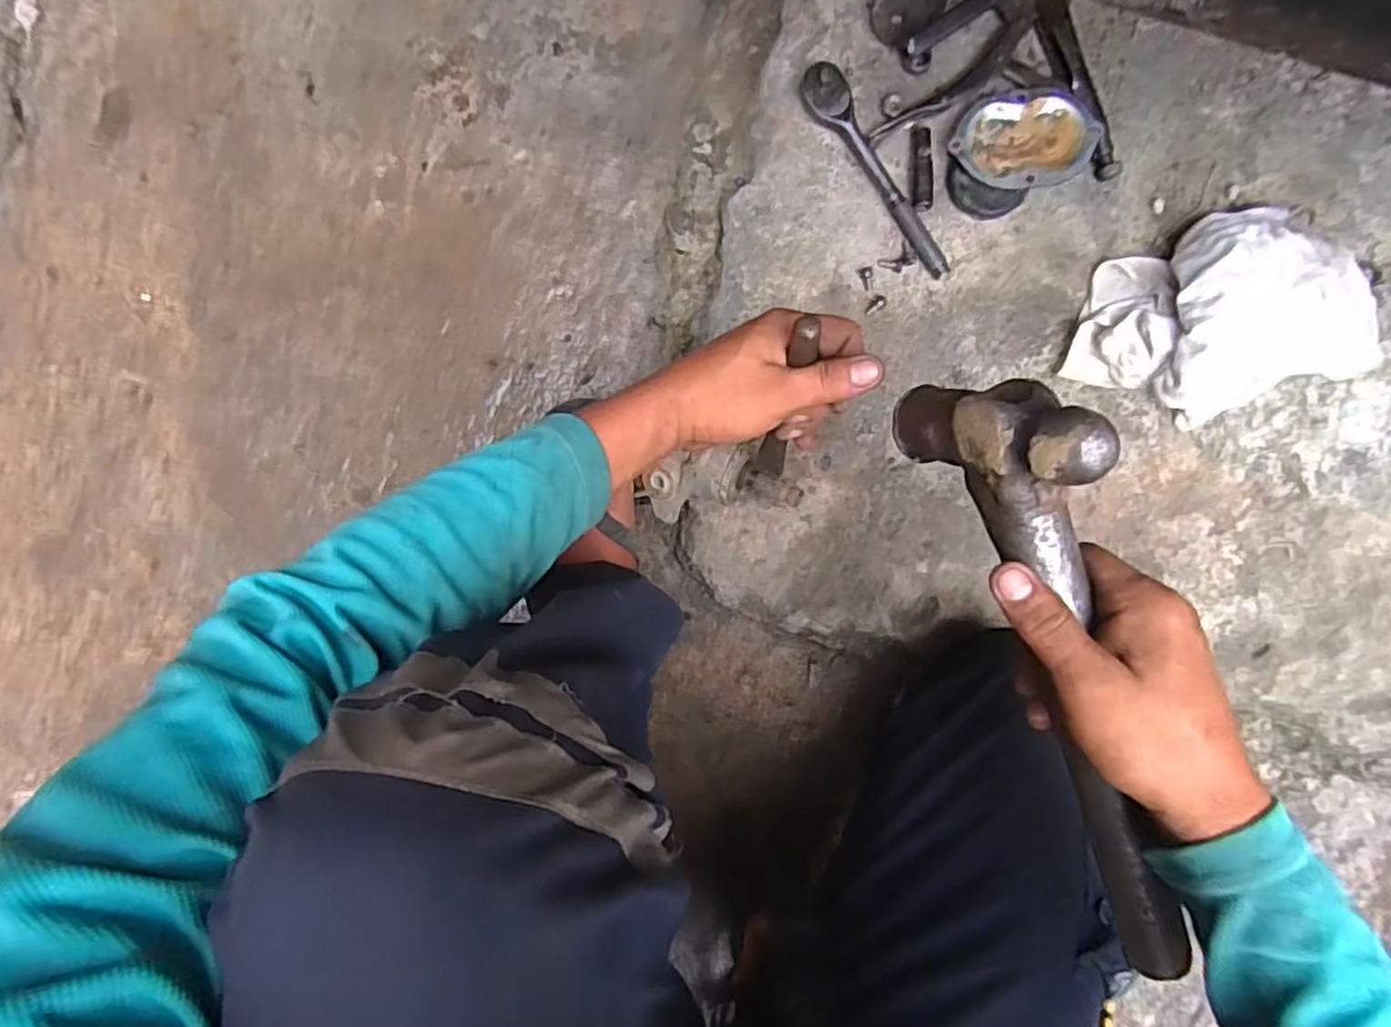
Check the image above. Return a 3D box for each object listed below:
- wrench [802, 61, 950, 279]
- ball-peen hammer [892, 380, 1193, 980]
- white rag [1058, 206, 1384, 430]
[{"bbox_3d":[0.147,-0.275,0.570,0.032,0.029,0.190,-33,92,4],"label":"wrench"},{"bbox_3d":[0.186,0.089,0.347,0.051,0.099,0.319,-22,102,5],"label":"ball-peen hammer"},{"bbox_3d":[0.418,-0.153,0.552,0.225,0.063,0.154,-19,93,3],"label":"white rag"}]

